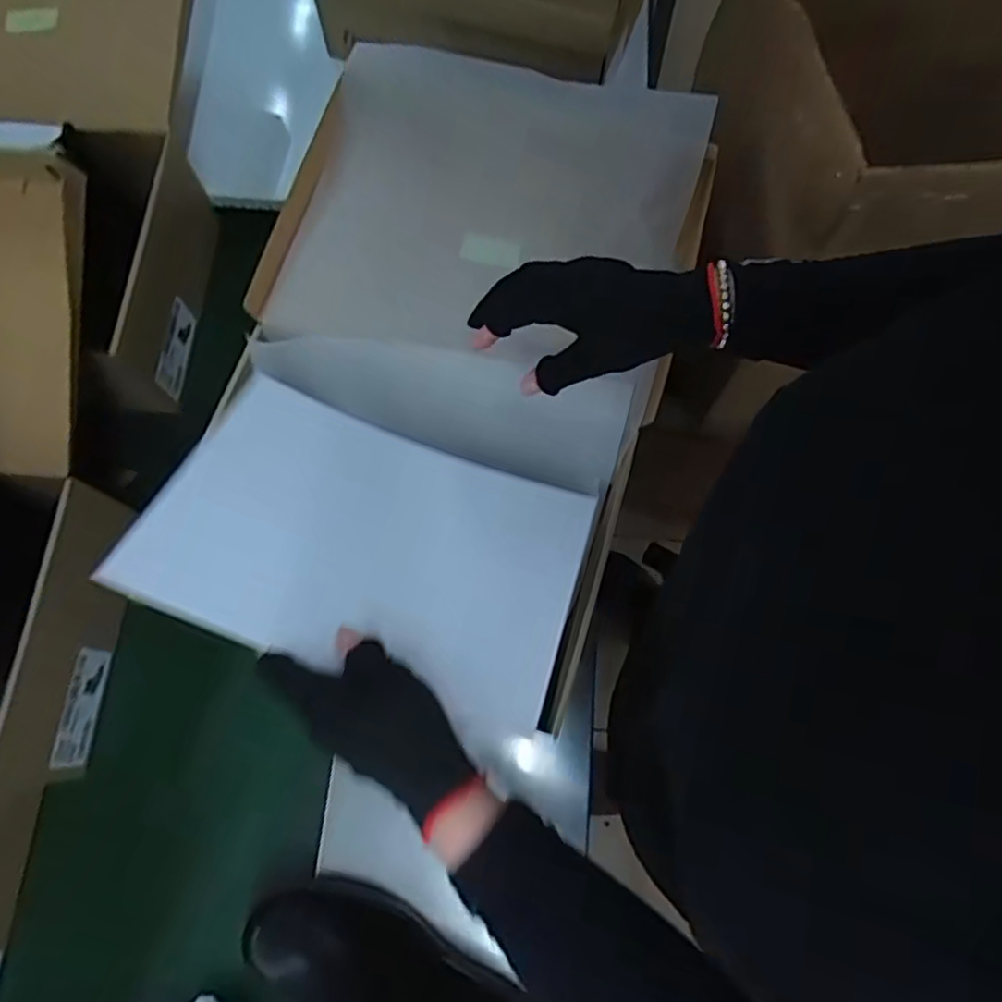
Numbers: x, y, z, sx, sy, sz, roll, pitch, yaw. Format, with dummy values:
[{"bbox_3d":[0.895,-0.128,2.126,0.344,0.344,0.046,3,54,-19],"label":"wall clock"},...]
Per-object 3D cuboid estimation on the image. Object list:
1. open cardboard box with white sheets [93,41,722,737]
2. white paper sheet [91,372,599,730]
[{"bbox_3d":[-0.047,-0.118,0.545,0.344,0.095,0.509,17,74,6],"label":"open cardboard box with white sheets"},{"bbox_3d":[-0.103,0.037,0.519,0.321,0.060,0.185,19,74,6],"label":"white paper sheet"}]

